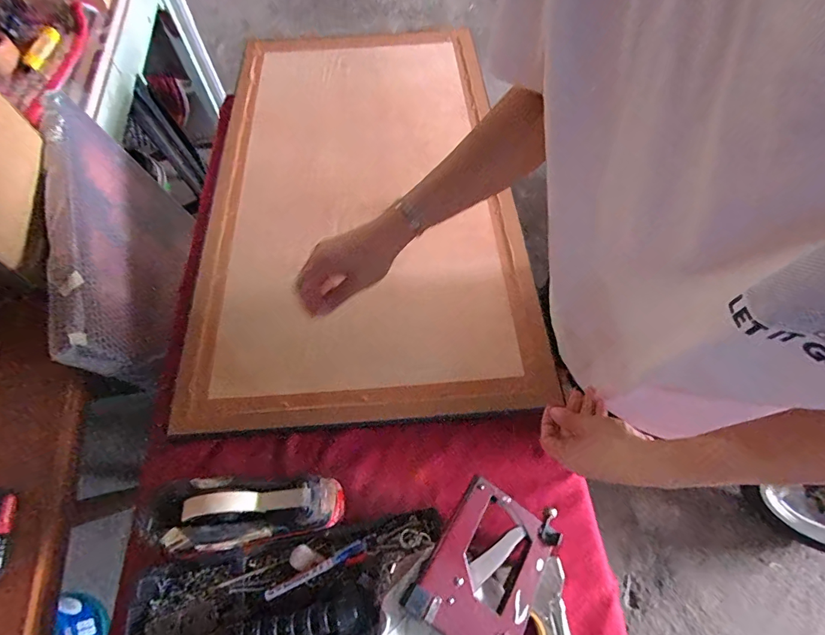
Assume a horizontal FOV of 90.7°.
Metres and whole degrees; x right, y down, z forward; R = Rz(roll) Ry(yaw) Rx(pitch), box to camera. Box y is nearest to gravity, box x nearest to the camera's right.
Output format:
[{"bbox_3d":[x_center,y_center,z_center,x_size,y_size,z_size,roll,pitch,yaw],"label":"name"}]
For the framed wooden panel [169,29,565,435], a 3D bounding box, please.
[{"bbox_3d":[-0.104,-0.263,0.795,0.559,0.054,1.000,-3,61,-5],"label":"framed wooden panel"}]

